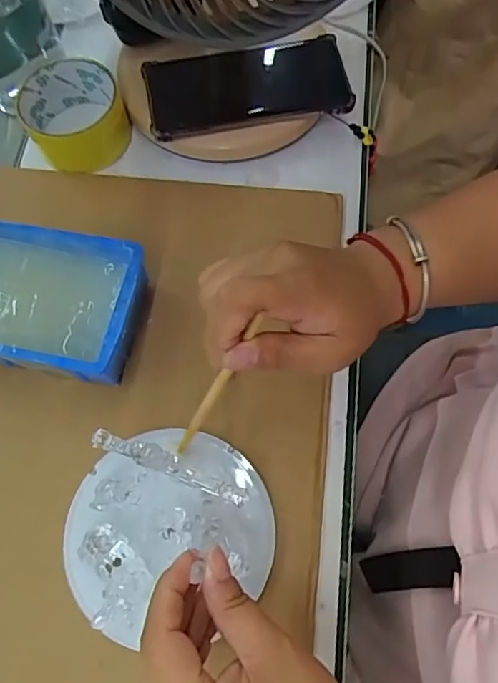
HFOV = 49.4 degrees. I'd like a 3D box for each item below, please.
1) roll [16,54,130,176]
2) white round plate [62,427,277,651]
[{"bbox_3d":[-0.146,-0.191,0.452,0.080,0.041,0.076,-1,68,2],"label":"roll"},{"bbox_3d":[-0.052,0.113,0.340,0.125,0.015,0.112,-23,69,-6],"label":"white round plate"}]

